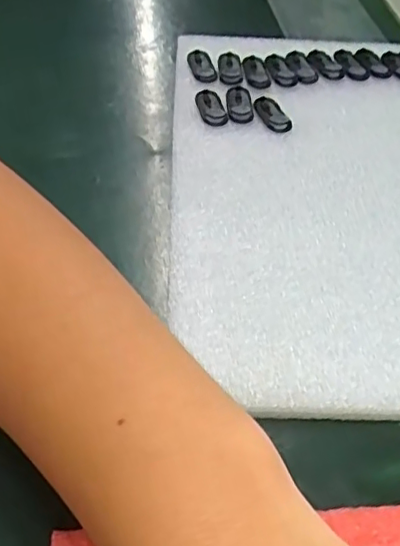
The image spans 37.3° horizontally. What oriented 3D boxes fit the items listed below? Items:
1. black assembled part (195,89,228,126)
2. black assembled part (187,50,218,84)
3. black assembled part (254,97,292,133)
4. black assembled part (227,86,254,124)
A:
[{"bbox_3d":[0.005,-0.093,0.328,0.015,0.004,0.031,-8,50,-12],"label":"black assembled part"},{"bbox_3d":[0.001,-0.125,0.356,0.014,0.006,0.030,-11,49,-13],"label":"black assembled part"},{"bbox_3d":[0.040,-0.088,0.326,0.015,0.004,0.029,-13,51,-16],"label":"black assembled part"},{"bbox_3d":[0.022,-0.096,0.334,0.014,0.004,0.033,0,48,-5],"label":"black assembled part"}]

